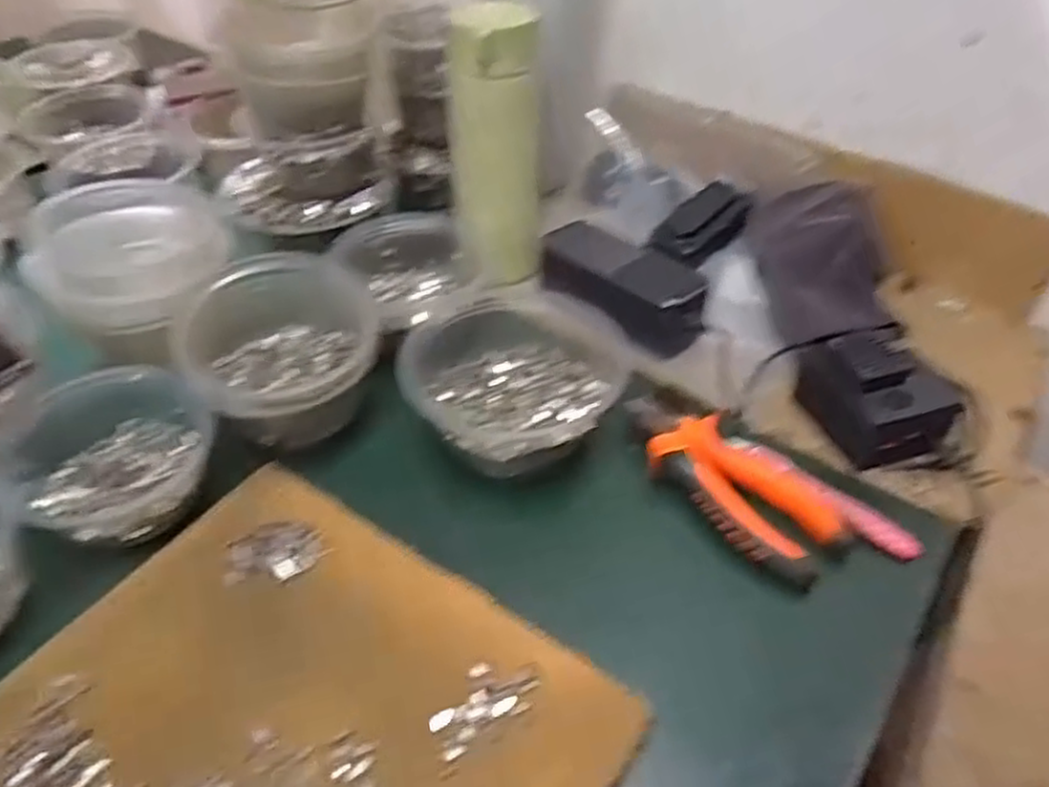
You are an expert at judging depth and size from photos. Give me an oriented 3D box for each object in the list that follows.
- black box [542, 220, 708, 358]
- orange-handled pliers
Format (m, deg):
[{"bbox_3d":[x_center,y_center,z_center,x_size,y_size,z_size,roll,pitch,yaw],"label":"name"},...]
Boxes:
[{"bbox_3d":[0.074,-0.079,0.577,0.135,0.056,0.056,35,54,29],"label":"black box"},{"bbox_3d":[0.120,0.048,0.461,0.070,0.019,0.149,-32,53,-30],"label":"orange-handled pliers"}]

